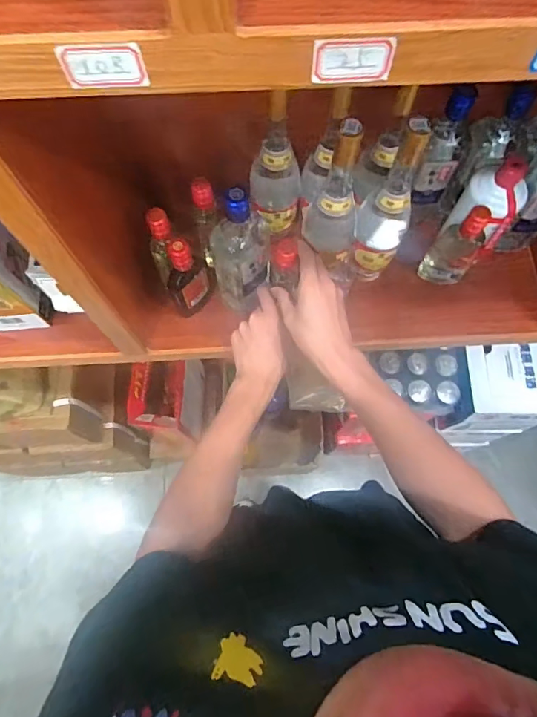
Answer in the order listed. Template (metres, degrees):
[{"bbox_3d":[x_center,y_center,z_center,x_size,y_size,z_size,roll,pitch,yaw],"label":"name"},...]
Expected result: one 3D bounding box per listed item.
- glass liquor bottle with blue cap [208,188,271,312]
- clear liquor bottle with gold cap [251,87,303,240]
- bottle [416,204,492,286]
[{"bbox_3d":[-0.035,-0.135,0.604,0.075,0.221,0.068,-5,72,-2],"label":"glass liquor bottle with blue cap"},{"bbox_3d":[0.011,-0.260,0.645,0.068,0.250,0.066,-27,74,-9],"label":"clear liquor bottle with gold cap"},{"bbox_3d":[0.274,-0.162,0.661,0.063,0.152,0.048,41,76,12],"label":"bottle"}]

